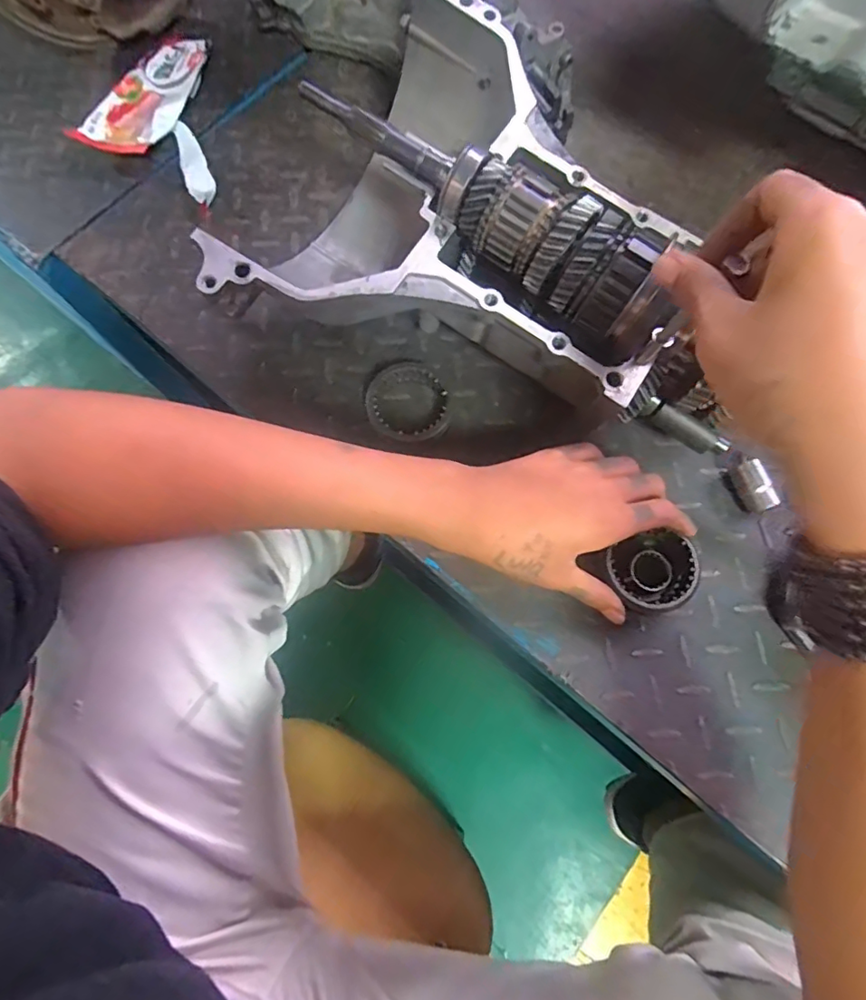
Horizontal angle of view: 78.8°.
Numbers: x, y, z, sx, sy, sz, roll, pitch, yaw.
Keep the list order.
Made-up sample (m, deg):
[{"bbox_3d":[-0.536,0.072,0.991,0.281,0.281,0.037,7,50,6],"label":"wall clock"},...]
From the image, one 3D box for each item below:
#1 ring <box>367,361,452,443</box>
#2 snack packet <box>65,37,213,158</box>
[{"bbox_3d":[-0.019,-0.081,0.432,0.065,0.017,0.071,1,69,-4],"label":"ring"},{"bbox_3d":[-0.285,-0.414,0.537,0.098,0.023,0.159,31,77,10],"label":"snack packet"}]

